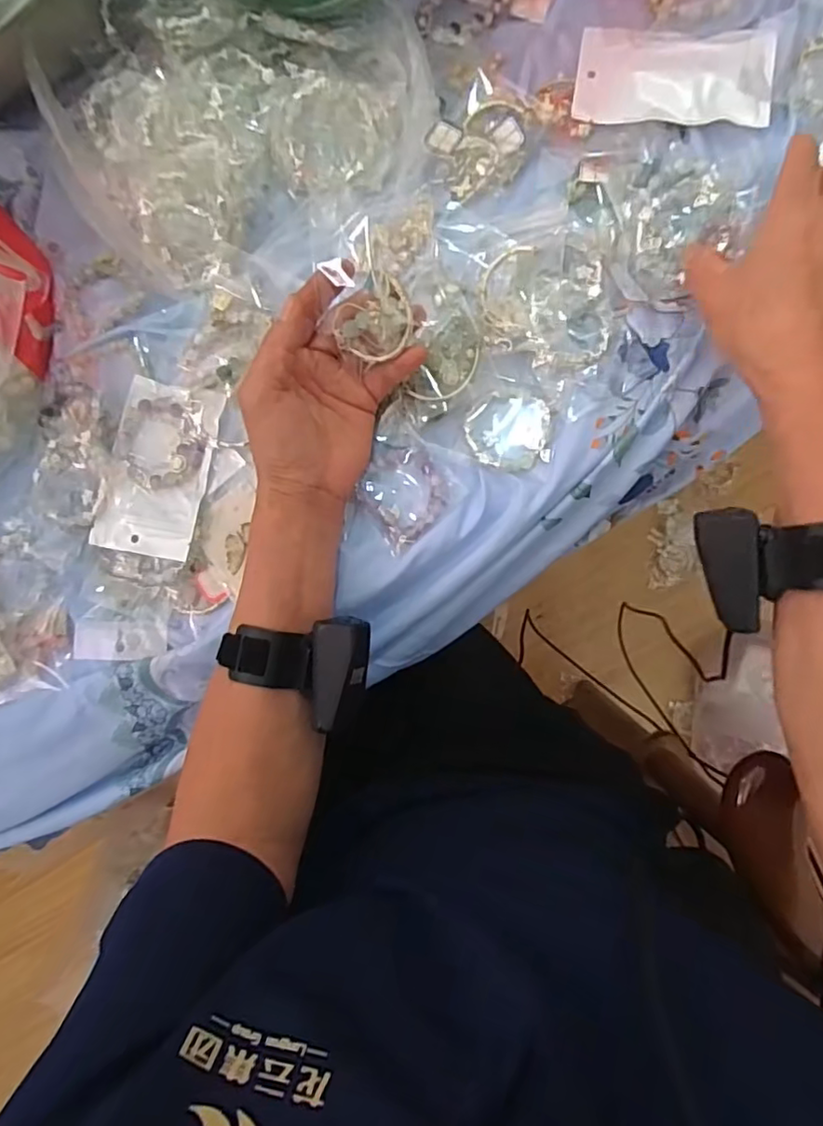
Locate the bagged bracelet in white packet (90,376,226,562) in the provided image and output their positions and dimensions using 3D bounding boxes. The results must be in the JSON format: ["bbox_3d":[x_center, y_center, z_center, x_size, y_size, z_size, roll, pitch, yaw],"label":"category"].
[{"bbox_3d":[-0.182,-0.067,0.421,0.072,0.009,0.121,11,90,6],"label":"bagged bracelet in white packet"}]

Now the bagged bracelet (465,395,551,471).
[{"bbox_3d":[0.066,-0.089,0.403,0.055,0.004,0.049,2,89,6],"label":"bagged bracelet"}]

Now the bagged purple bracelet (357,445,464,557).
[{"bbox_3d":[-0.007,-0.049,0.408,0.062,0.005,0.061,-43,85,3],"label":"bagged purple bracelet"}]

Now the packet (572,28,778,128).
[{"bbox_3d":[0.179,-0.334,0.405,0.126,0.015,0.072,8,89,6],"label":"packet"}]

